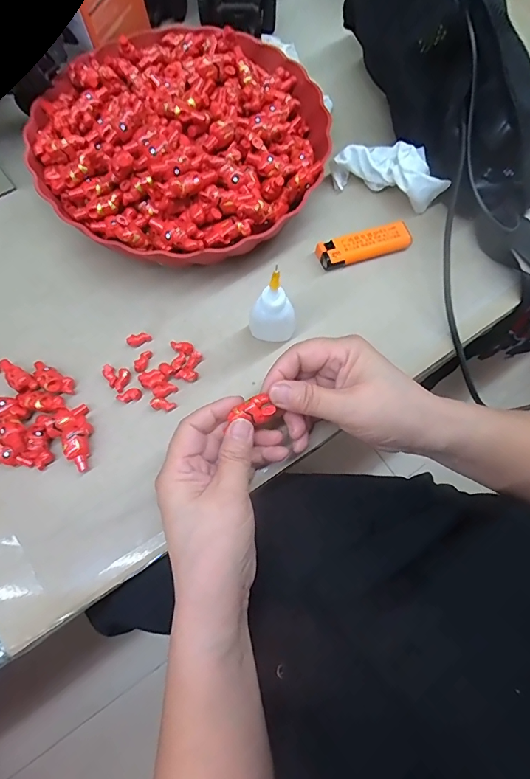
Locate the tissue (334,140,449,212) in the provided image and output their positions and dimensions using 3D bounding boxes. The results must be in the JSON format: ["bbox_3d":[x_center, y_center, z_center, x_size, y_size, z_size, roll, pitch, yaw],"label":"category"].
[{"bbox_3d":[0.110,-0.190,0.359,0.089,0.032,0.044,39,76,8],"label":"tissue"}]

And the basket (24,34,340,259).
[{"bbox_3d":[-0.067,-0.213,0.342,0.229,0.072,0.233,37,76,8],"label":"basket"}]

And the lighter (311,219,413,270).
[{"bbox_3d":[0.084,-0.122,0.349,0.079,0.009,0.026,-20,76,-8],"label":"lighter"}]

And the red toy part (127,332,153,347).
[{"bbox_3d":[-0.100,-0.040,0.328,0.019,0.007,0.009,-25,76,-9],"label":"red toy part"}]

